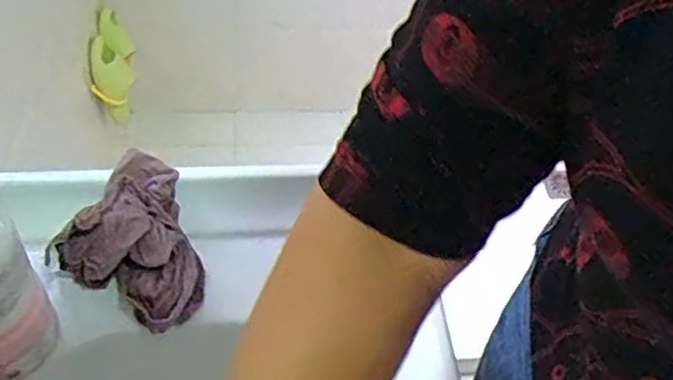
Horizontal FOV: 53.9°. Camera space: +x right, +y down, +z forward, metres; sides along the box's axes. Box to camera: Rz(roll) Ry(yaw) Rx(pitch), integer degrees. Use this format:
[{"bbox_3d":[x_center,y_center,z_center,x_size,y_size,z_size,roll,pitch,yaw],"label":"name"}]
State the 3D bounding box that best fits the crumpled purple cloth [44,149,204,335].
[{"bbox_3d":[-0.160,0.044,0.568,0.120,0.057,0.123,24,50,14],"label":"crumpled purple cloth"}]

